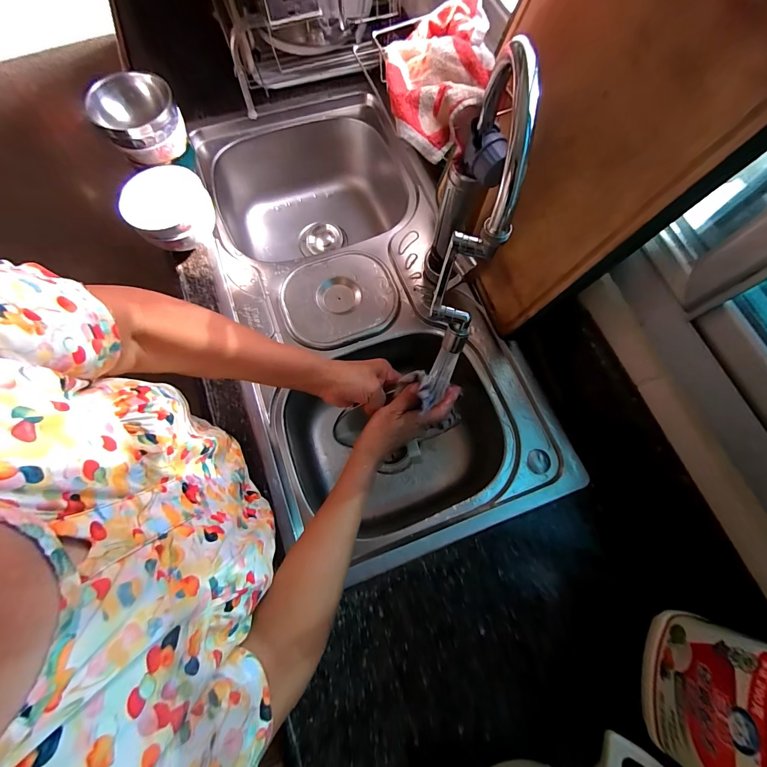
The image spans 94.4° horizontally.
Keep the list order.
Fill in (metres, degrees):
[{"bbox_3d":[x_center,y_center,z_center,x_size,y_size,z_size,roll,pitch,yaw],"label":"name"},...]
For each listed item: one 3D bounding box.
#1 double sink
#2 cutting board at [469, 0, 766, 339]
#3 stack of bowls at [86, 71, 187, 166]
[{"bbox_3d":[-0.055,-0.142,0.683,0.416,0.203,0.863,-19,74,-7],"label":"double sink"},{"bbox_3d":[0.192,-0.258,0.404,0.019,0.388,0.289,-15,75,-17],"label":"cutting board"},{"bbox_3d":[-0.380,-0.414,0.560,0.116,0.070,0.116,-28,75,-9],"label":"stack of bowls"}]

